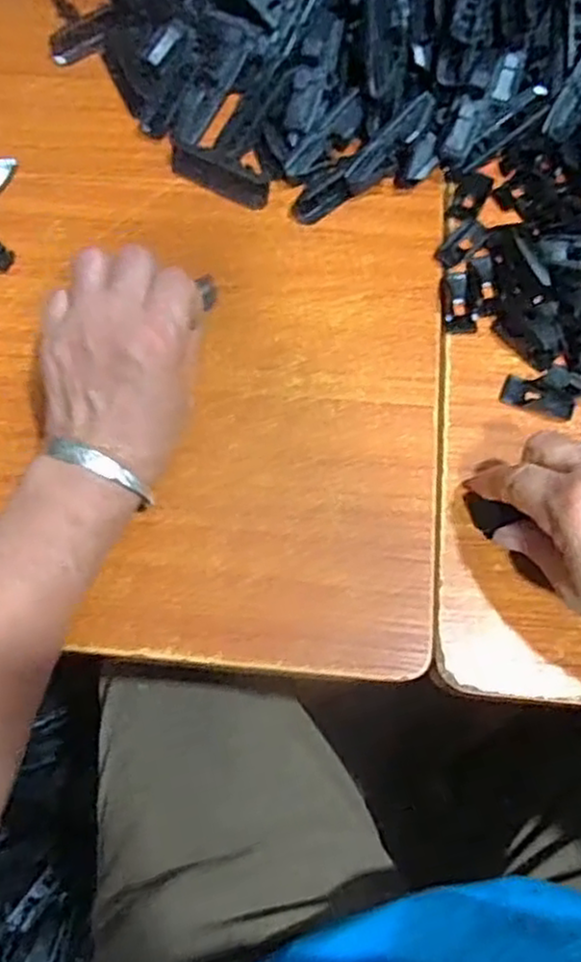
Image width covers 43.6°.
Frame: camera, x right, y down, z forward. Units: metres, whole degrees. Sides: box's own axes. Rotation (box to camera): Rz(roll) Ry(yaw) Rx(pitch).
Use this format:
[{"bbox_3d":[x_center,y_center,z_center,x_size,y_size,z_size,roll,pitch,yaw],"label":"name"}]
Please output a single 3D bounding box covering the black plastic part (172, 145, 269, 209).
[{"bbox_3d":[-0.049,-0.203,0.486,0.073,0.005,0.020,25,73,8],"label":"black plastic part"}]

